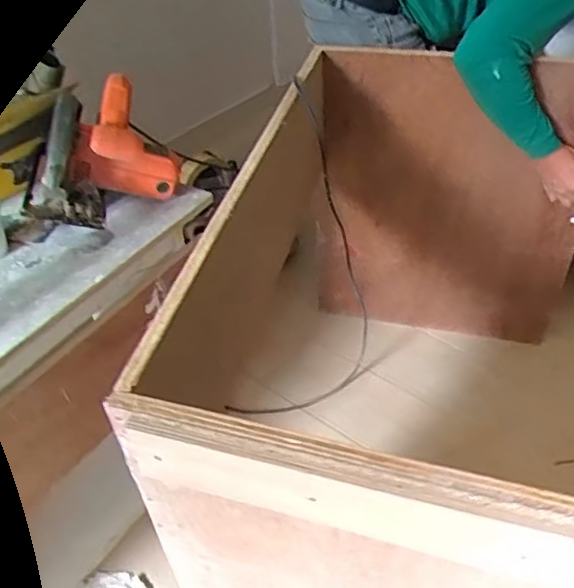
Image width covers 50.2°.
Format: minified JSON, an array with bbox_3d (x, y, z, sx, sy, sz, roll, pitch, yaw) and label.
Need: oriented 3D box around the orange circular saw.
[{"bbox_3d":[-0.327,-0.247,1.064,0.261,0.167,0.228,-13,42,-11],"label":"orange circular saw"}]

